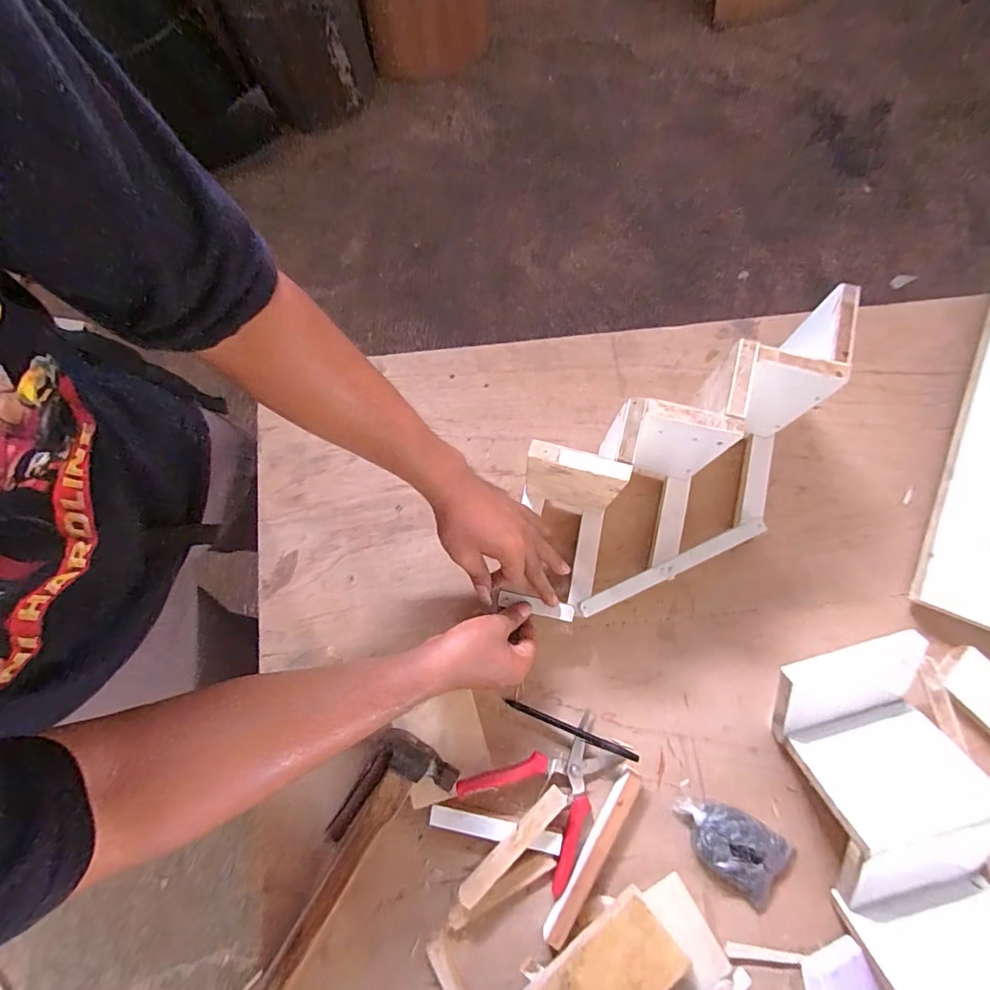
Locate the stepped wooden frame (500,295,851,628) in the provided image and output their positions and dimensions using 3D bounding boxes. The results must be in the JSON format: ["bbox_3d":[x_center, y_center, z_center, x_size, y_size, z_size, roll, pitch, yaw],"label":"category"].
[{"bbox_3d":[0.188,-0.011,0.504,0.396,0.173,0.165,-26,78,-6],"label":"stepped wooden frame"}]

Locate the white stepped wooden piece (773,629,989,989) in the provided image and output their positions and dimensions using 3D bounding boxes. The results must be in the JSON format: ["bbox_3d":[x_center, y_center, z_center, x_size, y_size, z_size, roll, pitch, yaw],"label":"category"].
[{"bbox_3d":[0.416,0.350,0.466,0.167,0.120,0.407,-14,80,-1],"label":"white stepped wooden piece"}]

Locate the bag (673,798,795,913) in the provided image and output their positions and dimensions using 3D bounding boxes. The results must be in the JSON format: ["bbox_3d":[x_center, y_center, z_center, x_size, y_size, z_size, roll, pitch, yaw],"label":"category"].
[{"bbox_3d":[0.254,0.371,0.512,0.128,0.029,0.072,37,82,7],"label":"bag"}]

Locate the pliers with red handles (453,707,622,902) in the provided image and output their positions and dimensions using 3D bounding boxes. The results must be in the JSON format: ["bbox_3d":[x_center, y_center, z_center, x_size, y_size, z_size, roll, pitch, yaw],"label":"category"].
[{"bbox_3d":[0.066,0.318,0.525,0.151,0.028,0.150,-44,82,-7],"label":"pliers with red handles"}]

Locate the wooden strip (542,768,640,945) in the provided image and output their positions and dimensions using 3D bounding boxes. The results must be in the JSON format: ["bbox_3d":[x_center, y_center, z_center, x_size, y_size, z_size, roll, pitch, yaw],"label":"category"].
[{"bbox_3d":[0.105,0.387,0.516,0.030,0.014,0.183,30,81,6],"label":"wooden strip"}]

